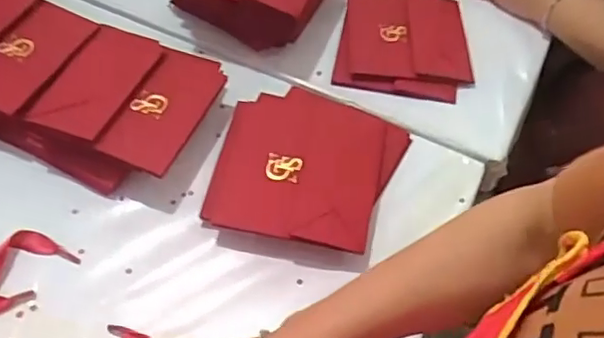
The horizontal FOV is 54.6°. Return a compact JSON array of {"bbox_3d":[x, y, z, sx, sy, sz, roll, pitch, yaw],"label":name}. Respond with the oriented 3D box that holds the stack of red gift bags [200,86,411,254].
[{"bbox_3d":[0.001,-0.008,0.570,0.167,0.033,0.182,19,56,10],"label":"stack of red gift bags"}]

